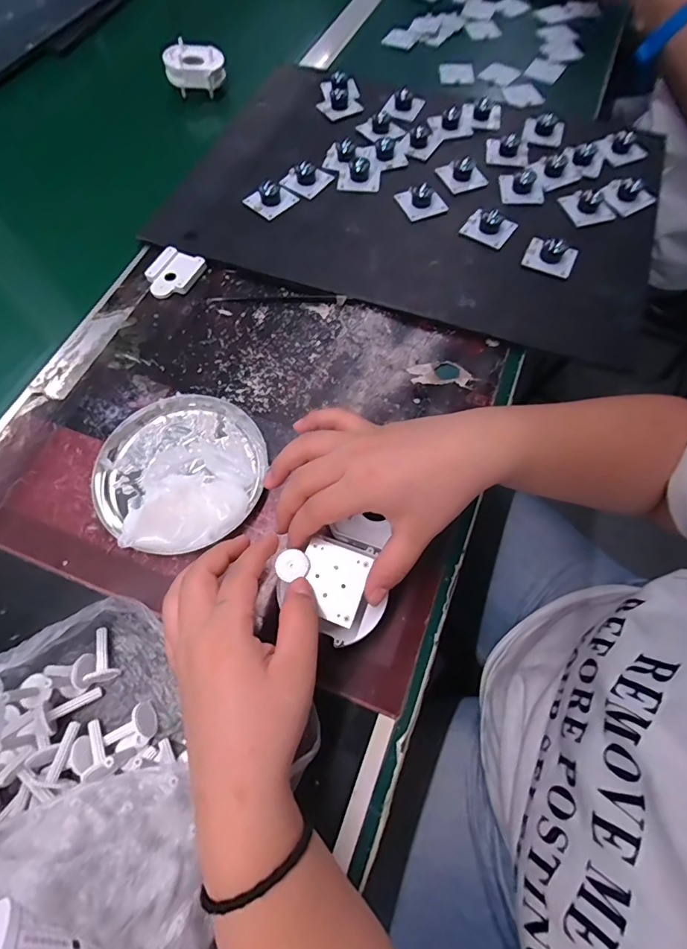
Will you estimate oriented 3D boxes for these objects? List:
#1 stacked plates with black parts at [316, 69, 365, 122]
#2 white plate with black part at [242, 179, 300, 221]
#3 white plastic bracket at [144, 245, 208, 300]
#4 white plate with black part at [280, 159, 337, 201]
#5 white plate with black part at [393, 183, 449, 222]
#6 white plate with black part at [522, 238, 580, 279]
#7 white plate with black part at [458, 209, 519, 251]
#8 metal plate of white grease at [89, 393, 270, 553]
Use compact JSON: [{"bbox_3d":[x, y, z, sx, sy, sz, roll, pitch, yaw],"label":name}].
[{"bbox_3d":[-0.005,-0.458,0.526,0.051,0.017,0.082,-5,66,-1],"label":"stacked plates with black parts"},{"bbox_3d":[-0.075,-0.290,0.449,0.040,0.019,0.046,40,72,17],"label":"white plate with black part"},{"bbox_3d":[-0.164,-0.192,0.417,0.047,0.011,0.054,20,67,9],"label":"white plastic bracket"},{"bbox_3d":[-0.040,-0.321,0.459,0.043,0.022,0.044,29,69,13],"label":"white plate with black part"},{"bbox_3d":[0.081,-0.284,0.446,0.040,0.018,0.039,-21,67,-8],"label":"white plate with black part"},{"bbox_3d":[0.195,-0.207,0.409,0.044,0.020,0.031,23,68,11],"label":"white plate with black part"},{"bbox_3d":[0.142,-0.245,0.425,0.046,0.019,0.035,35,71,15],"label":"white plate with black part"},{"bbox_3d":[-0.126,-0.007,0.329,0.127,0.027,0.126,0,66,1],"label":"metal plate of white grease"}]

